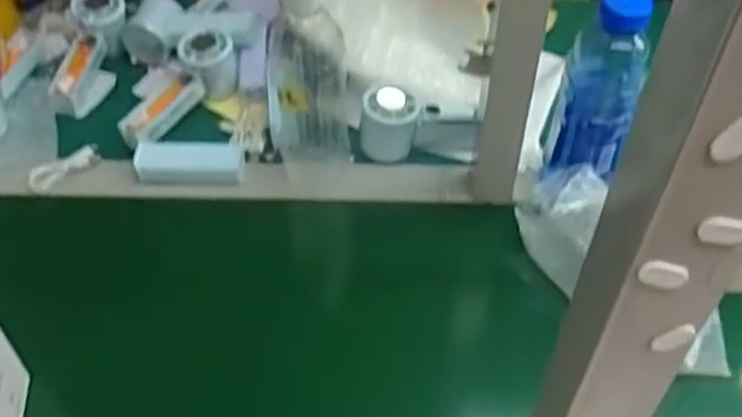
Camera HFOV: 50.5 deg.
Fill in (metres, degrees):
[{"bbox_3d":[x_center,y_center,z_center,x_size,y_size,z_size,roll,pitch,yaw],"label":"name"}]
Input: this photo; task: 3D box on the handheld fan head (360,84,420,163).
[{"bbox_3d":[0.019,-0.087,0.784,0.055,0.066,0.057,5,55,6],"label":"handheld fan head"}]

